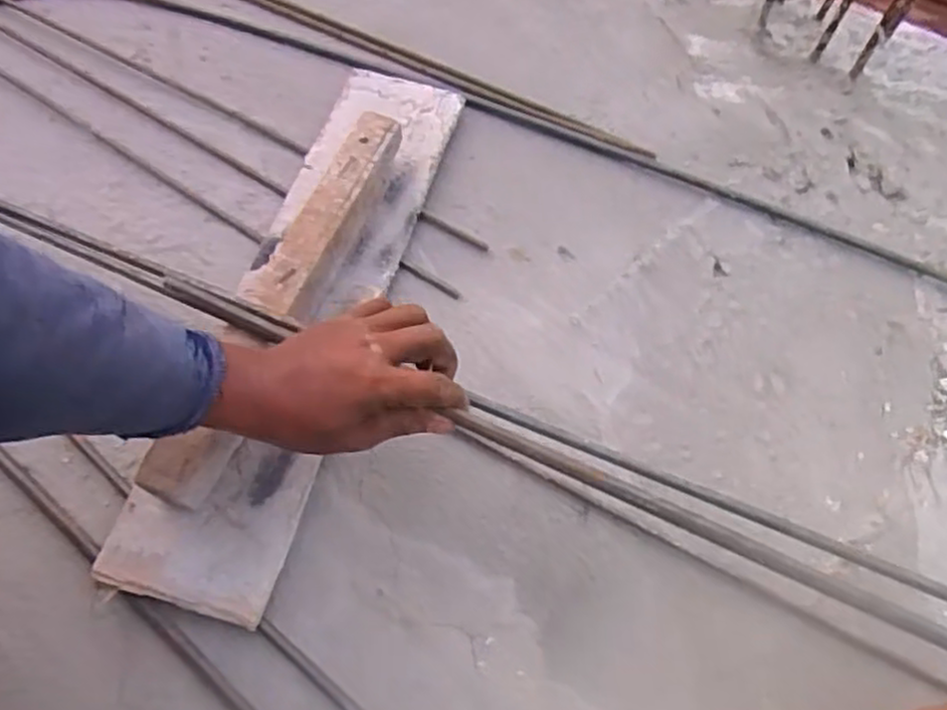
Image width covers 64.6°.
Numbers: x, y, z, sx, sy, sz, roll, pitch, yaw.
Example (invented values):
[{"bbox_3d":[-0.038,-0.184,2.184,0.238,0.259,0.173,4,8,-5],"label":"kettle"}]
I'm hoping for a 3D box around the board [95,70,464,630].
[{"bbox_3d":[-0.147,-0.061,0.654,0.135,0.079,0.549,14,64,6],"label":"board"}]

